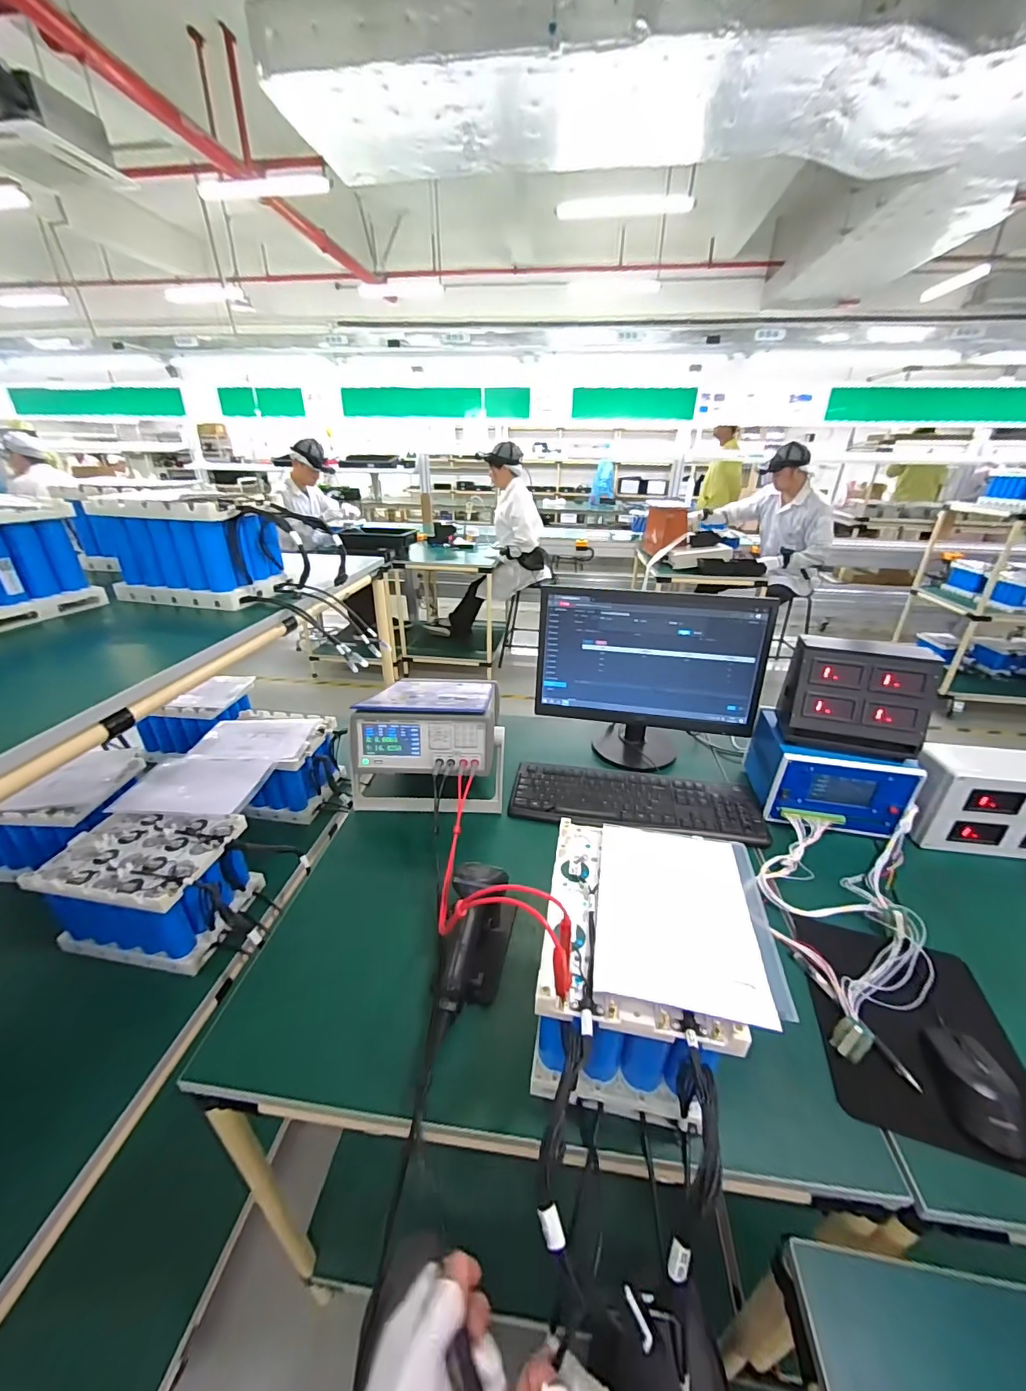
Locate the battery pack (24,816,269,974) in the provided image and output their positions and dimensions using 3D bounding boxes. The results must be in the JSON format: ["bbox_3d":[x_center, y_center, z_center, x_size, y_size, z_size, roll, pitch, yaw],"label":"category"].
[{"bbox_3d":[-0.587,0.312,0.773,0.246,0.148,0.180,3,28,4],"label":"battery pack"}]

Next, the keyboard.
[{"bbox_3d":[0.221,0.193,0.872,0.441,0.022,0.155,6,28,9],"label":"keyboard"}]

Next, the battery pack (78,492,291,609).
[{"bbox_3d":[-0.546,-0.262,0.836,0.245,0.165,0.159,6,28,10],"label":"battery pack"}]

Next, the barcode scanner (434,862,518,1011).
[{"bbox_3d":[-0.044,0.296,0.586,0.085,0.124,0.170,4,28,5],"label":"barcode scanner"}]

